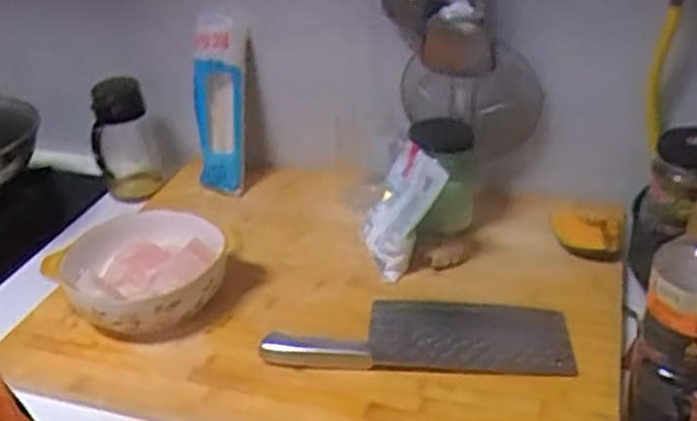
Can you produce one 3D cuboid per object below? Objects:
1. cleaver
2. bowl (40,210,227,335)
[{"bbox_3d":[0.075,0.131,0.837,0.321,0.028,0.121,0,31,5],"label":"cleaver"},{"bbox_3d":[-0.252,0.075,0.933,0.191,0.066,0.229,-20,34,-26],"label":"bowl"}]

